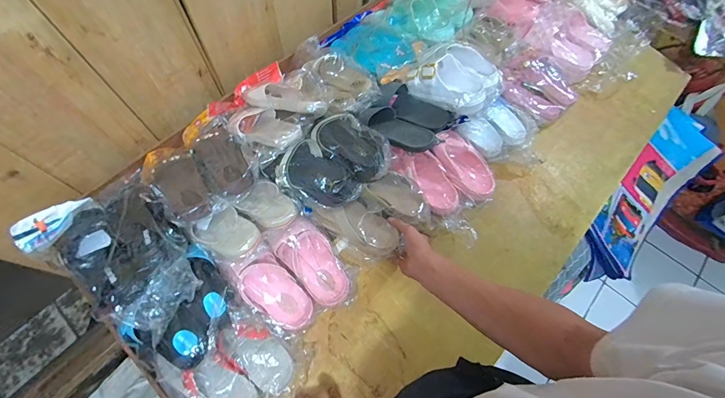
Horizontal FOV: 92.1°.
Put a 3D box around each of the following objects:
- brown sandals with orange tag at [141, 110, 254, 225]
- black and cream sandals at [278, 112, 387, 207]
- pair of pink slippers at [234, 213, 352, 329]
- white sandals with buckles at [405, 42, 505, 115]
[{"bbox_3d":[-0.347,-0.071,0.734,0.198,0.072,0.258,-31,71,-16],"label":"brown sandals with orange tag"},{"bbox_3d":[-0.056,-0.080,0.718,0.220,0.049,0.163,-40,74,-19],"label":"black and cream sandals"},{"bbox_3d":[-0.138,0.149,0.681,0.188,0.080,0.183,-32,71,-17],"label":"pair of pink slippers"},{"bbox_3d":[0.233,-0.299,0.847,0.199,0.059,0.177,42,69,14],"label":"white sandals with buckles"}]

